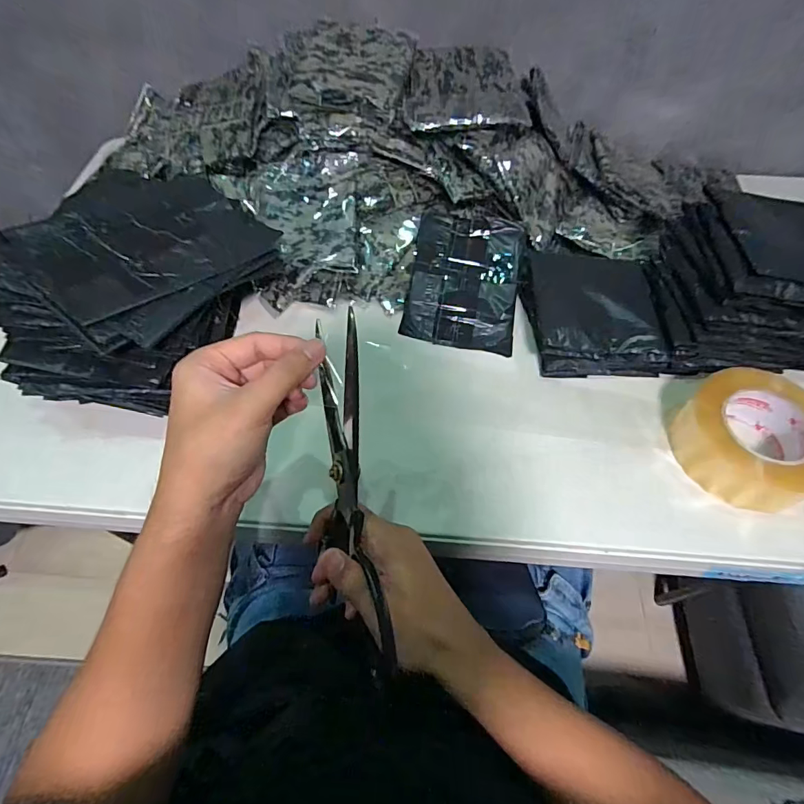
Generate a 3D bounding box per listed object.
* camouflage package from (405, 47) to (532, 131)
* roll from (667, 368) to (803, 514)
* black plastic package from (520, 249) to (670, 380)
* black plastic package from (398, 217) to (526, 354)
[{"bbox_3d":[0.074,-0.369,0.528,0.139,0.031,0.124,-2,59,-3],"label":"camouflage package"},{"bbox_3d":[0.334,0.036,0.427,0.115,0.065,0.123,1,59,-1],"label":"roll"},{"bbox_3d":[0.218,-0.107,0.516,0.142,0.055,0.148,-1,59,-2],"label":"black plastic package"},{"bbox_3d":[0.076,-0.145,0.543,0.130,0.012,0.165,10,81,2],"label":"black plastic package"}]

